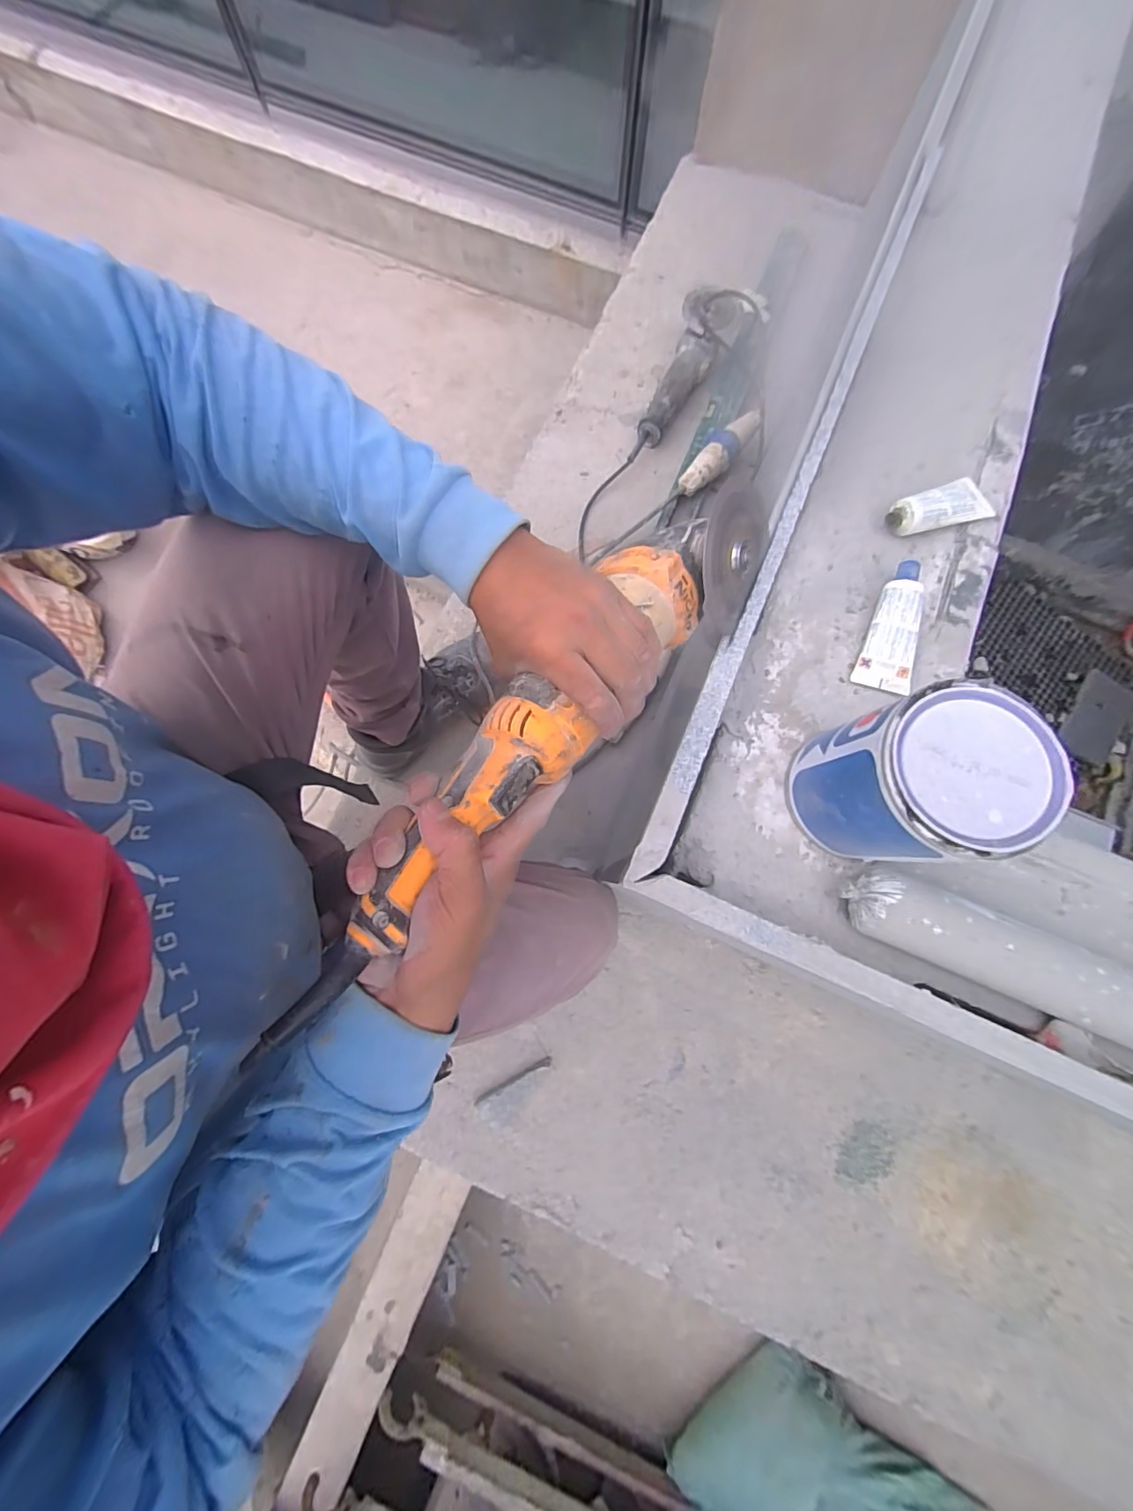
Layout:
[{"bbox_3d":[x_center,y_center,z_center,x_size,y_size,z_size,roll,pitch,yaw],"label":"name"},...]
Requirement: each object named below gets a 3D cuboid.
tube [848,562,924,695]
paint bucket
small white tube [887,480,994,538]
[{"bbox_3d":[0.271,-0.108,0.423,0.040,0.020,0.110,16,77,3],"label":"tube"},{"bbox_3d":[0.219,0.016,0.337,0.096,0.119,0.094,0,77,-1],"label":"paint bucket"},{"bbox_3d":[0.333,-0.217,0.451,0.097,0.023,0.040,-26,79,-7],"label":"small white tube"}]

